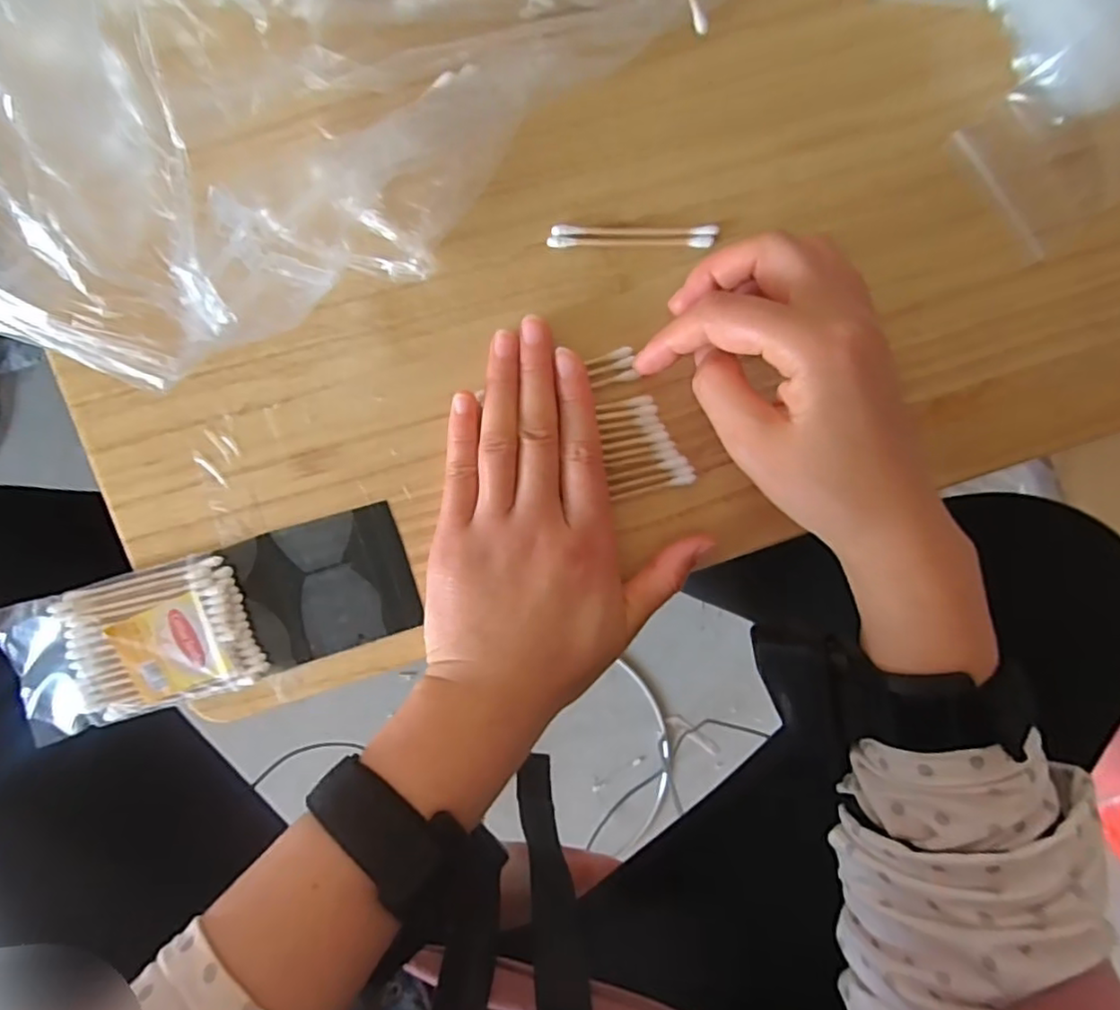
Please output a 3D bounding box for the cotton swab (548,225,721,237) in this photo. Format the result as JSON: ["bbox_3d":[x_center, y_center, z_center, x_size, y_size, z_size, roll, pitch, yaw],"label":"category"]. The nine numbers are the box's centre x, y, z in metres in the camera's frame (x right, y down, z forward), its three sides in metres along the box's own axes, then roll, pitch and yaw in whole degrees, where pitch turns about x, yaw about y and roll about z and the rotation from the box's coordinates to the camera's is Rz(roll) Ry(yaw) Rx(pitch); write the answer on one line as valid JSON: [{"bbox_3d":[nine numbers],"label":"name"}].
[{"bbox_3d":[0.033,-0.120,0.271,0.072,0.004,0.005,-1,96,-1],"label":"cotton swab"}]

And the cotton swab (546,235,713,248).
[{"bbox_3d":[0.031,-0.115,0.271,0.072,0.004,0.005,0,96,-1],"label":"cotton swab"}]

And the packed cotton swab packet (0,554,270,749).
[{"bbox_3d":[-0.194,0.064,0.282,0.105,0.013,0.063,-16,96,1],"label":"packed cotton swab packet"}]

